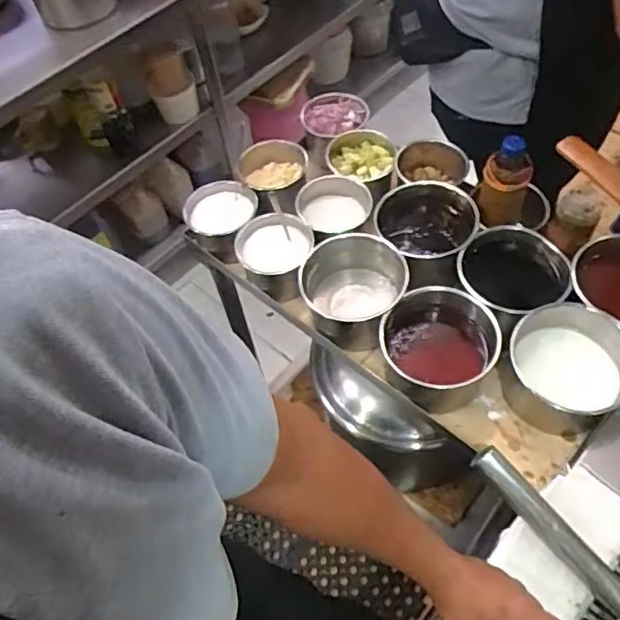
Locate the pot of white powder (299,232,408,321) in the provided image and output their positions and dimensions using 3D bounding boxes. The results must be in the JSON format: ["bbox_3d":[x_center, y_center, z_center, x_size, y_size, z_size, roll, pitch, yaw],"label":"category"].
[{"bbox_3d":[0.067,-0.034,0.888,0.141,0.085,0.150,-2,57,4],"label":"pot of white powder"}]

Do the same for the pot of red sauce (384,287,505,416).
[{"bbox_3d":[0.176,0.054,0.825,0.143,0.118,0.143,-2,57,4],"label":"pot of red sauce"}]

